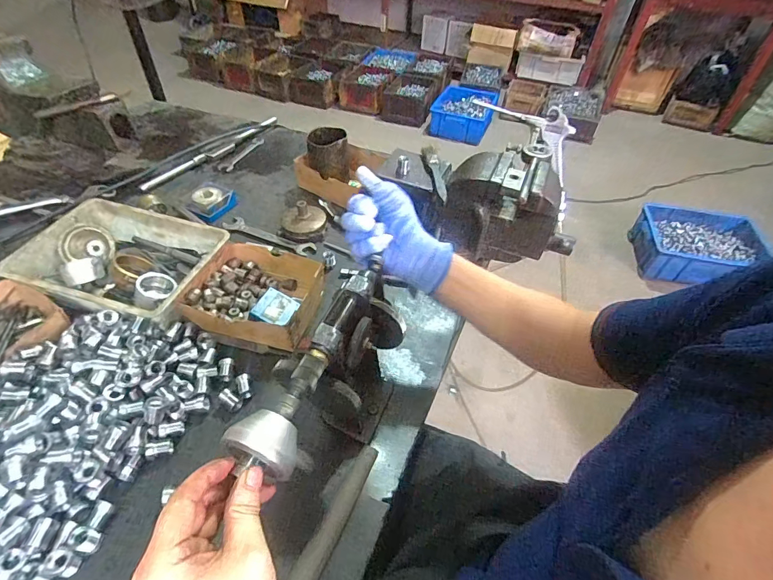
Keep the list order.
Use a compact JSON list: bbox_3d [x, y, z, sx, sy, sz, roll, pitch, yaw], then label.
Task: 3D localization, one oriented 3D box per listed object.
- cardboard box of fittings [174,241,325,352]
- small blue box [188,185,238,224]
[{"bbox_3d":[-0.180,0.004,0.570,0.171,0.052,0.145,10,46,6],"label":"cardboard box of fittings"},{"bbox_3d":[-0.319,-0.156,0.731,0.068,0.033,0.076,15,47,10],"label":"small blue box"}]

